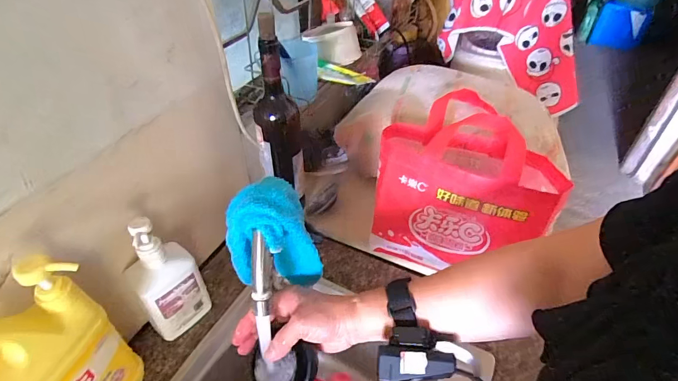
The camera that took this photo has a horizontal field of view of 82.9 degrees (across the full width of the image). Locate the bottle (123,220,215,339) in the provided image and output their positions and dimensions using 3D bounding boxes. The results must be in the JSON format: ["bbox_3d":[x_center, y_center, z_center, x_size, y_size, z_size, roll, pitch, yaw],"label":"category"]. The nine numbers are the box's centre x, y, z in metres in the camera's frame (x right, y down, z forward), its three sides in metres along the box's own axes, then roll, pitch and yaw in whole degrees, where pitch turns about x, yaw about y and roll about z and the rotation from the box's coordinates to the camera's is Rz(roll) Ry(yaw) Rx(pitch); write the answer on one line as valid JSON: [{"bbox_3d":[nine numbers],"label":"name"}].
[{"bbox_3d":[-0.229,0.117,0.508,0.080,0.197,0.059,-32,51,-31],"label":"bottle"}]

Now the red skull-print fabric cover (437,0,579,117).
[{"bbox_3d":[0.372,-0.338,0.809,0.311,0.267,0.139,19,45,20],"label":"red skull-print fabric cover"}]

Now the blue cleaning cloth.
[{"bbox_3d":[-0.070,0.053,0.407,0.082,0.120,0.073,-23,47,-25],"label":"blue cleaning cloth"}]

